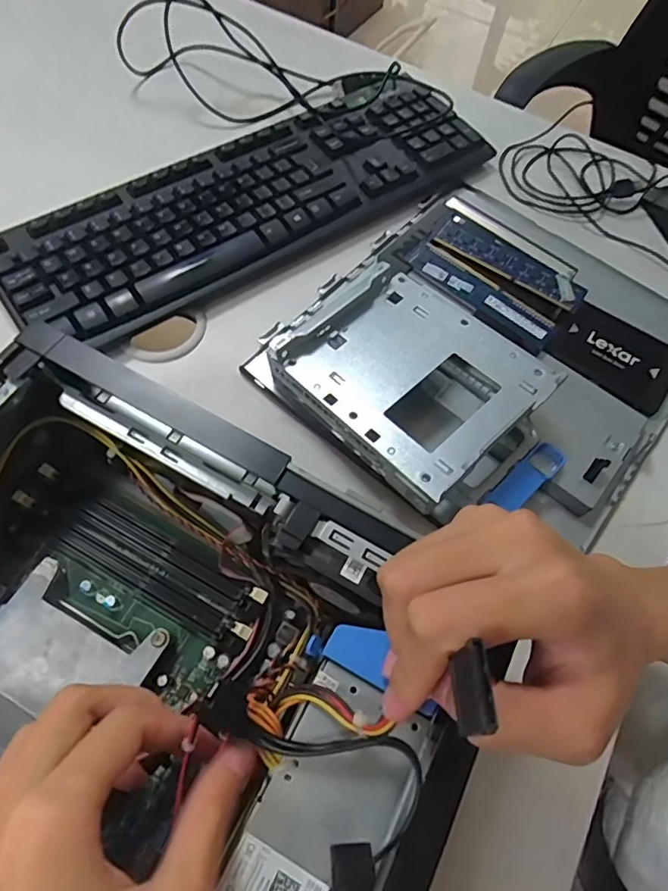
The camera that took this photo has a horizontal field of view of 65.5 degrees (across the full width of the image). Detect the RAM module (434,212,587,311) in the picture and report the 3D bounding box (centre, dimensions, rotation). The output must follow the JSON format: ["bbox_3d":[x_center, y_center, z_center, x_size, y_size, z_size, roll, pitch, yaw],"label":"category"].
[{"bbox_3d":[0.145,-0.152,0.427,0.126,0.005,0.035,36,67,13],"label":"RAM module"}]

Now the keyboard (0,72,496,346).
[{"bbox_3d":[-0.067,-0.214,0.449,0.419,0.028,0.146,-36,71,-18],"label":"keyboard"}]

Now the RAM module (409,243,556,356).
[{"bbox_3d":[0.116,-0.119,0.414,0.123,0.009,0.033,39,72,13],"label":"RAM module"}]

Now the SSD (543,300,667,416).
[{"bbox_3d":[0.220,-0.073,0.405,0.096,0.013,0.075,34,66,11],"label":"SSD"}]

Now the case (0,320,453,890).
[{"bbox_3d":[-0.118,0.136,0.230,0.278,0.089,0.306,30,66,11],"label":"case"}]

